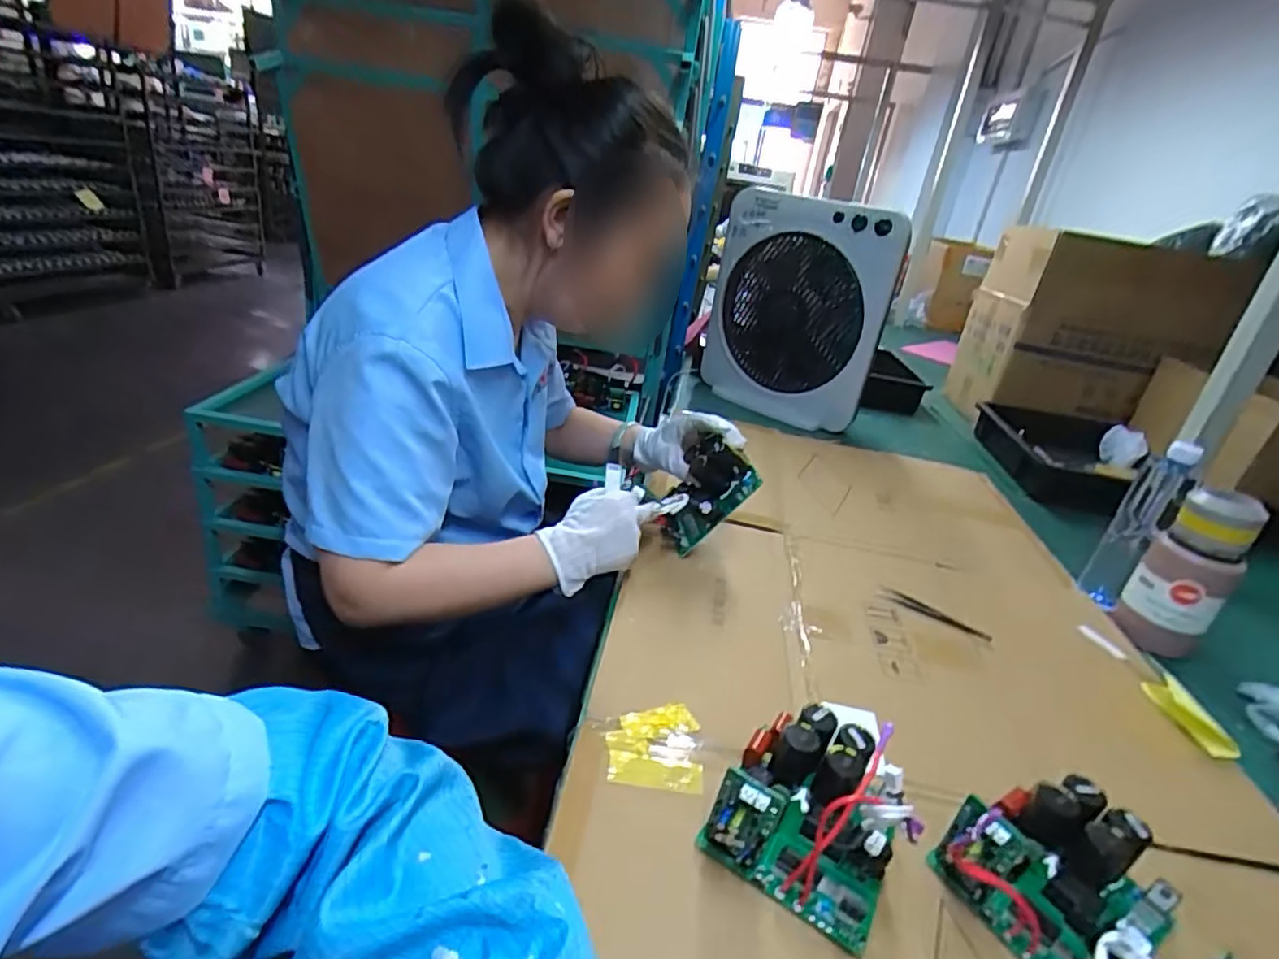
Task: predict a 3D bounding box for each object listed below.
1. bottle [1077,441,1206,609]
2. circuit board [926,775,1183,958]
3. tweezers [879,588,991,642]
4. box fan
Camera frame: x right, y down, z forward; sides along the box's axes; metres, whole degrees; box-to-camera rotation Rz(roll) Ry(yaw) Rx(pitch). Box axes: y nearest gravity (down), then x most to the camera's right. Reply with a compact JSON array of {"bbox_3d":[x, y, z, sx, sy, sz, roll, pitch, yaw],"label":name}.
[{"bbox_3d":[0.642,0.057,0.824,0.054,0.207,0.066,26,31,33],"label":"bottle"},{"bbox_3d":[0.297,0.276,0.442,0.151,0.066,0.131,-12,32,-35],"label":"circuit board"},{"bbox_3d":[0.350,0.161,0.758,0.126,0.008,0.025,20,28,24],"label":"tweezers"},{"bbox_3d":[0.300,-0.367,1.347,0.431,0.427,0.125,30,28,33],"label":"box fan"}]

